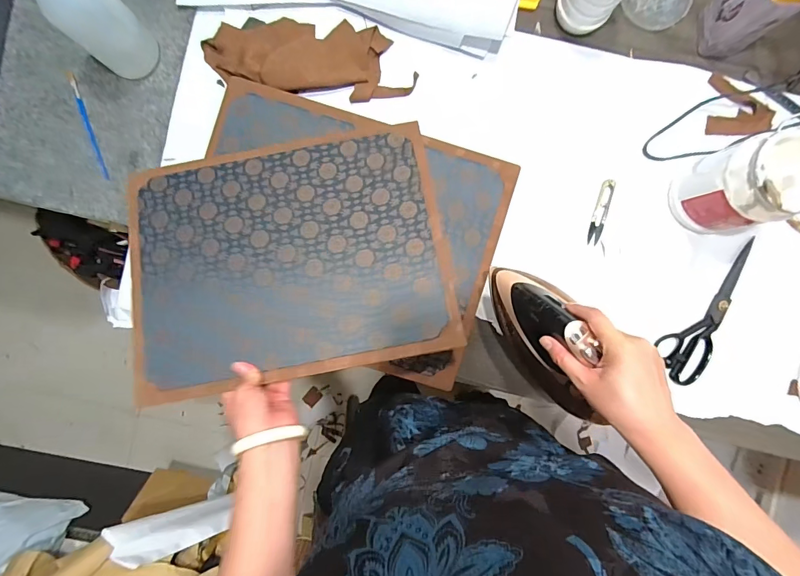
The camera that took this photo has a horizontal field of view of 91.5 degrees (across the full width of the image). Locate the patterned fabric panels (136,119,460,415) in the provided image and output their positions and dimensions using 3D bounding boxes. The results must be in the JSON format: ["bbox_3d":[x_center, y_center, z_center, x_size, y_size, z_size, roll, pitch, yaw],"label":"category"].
[{"bbox_3d":[-0.154,-0.045,0.525,0.413,0.010,0.322,-11,79,0],"label":"patterned fabric panels"}]

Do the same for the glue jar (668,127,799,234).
[{"bbox_3d":[0.491,-0.149,0.554,0.115,0.149,0.107,0,93,-1],"label":"glue jar"}]

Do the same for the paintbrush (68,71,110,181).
[{"bbox_3d":[-0.474,-0.247,0.594,0.012,0.004,0.173,-18,93,0],"label":"paintbrush"}]

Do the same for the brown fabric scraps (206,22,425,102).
[{"bbox_3d":[-0.138,-0.358,0.599,0.311,0.019,0.116,5,90,0],"label":"brown fabric scraps"}]

